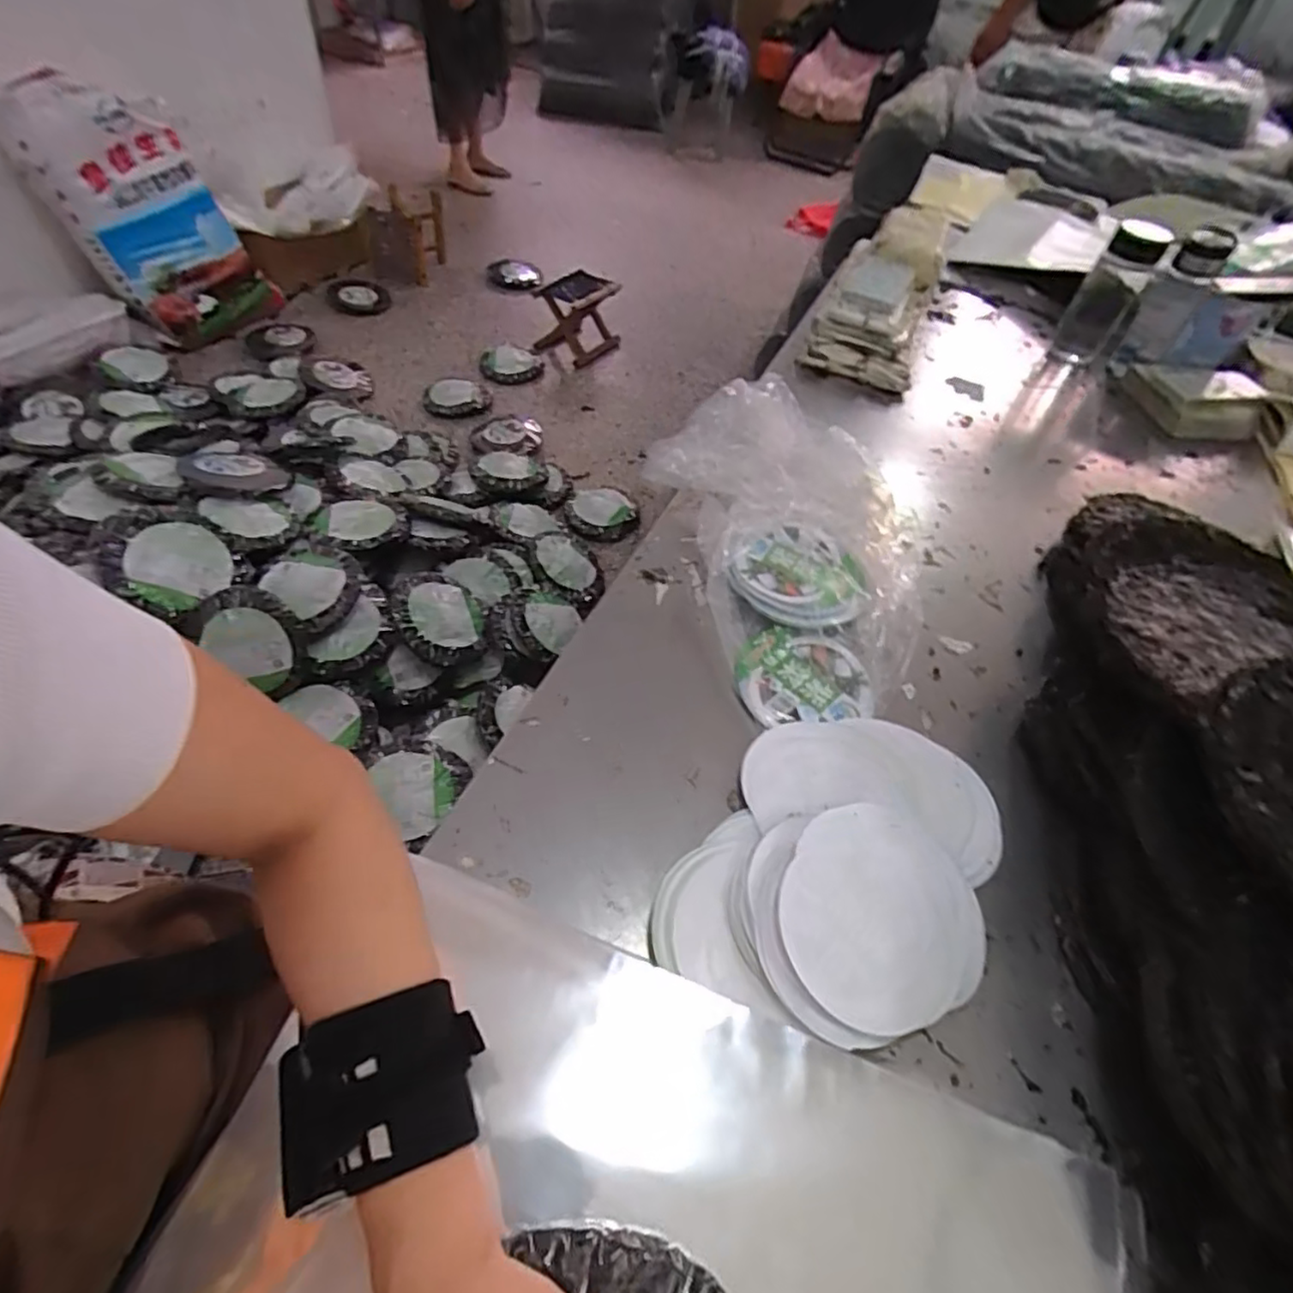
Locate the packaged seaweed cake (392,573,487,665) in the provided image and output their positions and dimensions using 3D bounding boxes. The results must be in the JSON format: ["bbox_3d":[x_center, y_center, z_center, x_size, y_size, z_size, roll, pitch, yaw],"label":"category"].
[{"bbox_3d":[-0.411,-0.060,1.326,0.174,0.071,0.207,-13,76,-26],"label":"packaged seaweed cake"}]

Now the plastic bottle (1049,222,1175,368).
[{"bbox_3d":[0.688,-0.521,0.988,0.080,0.180,0.066,34,55,19],"label":"plastic bottle"}]

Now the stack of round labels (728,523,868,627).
[{"bbox_3d":[0.148,-0.068,0.654,0.132,0.038,0.117,14,51,5],"label":"stack of round labels"}]

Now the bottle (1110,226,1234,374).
[{"bbox_3d":[0.757,-0.491,0.961,0.087,0.182,0.070,38,57,23],"label":"bottle"}]

